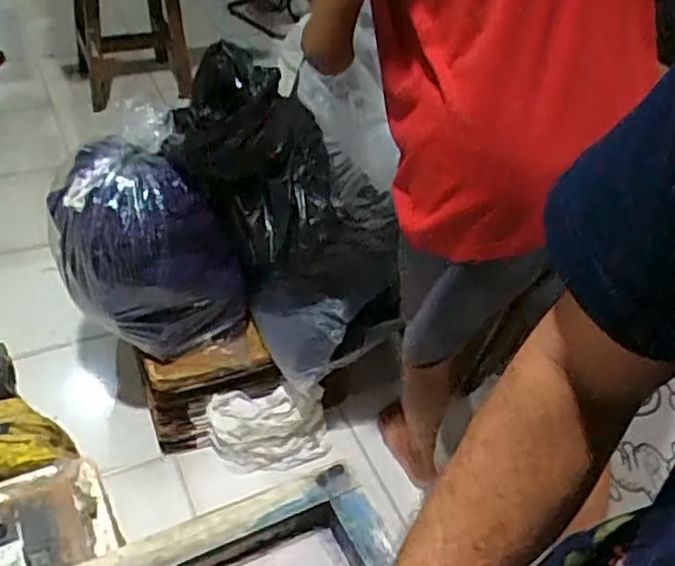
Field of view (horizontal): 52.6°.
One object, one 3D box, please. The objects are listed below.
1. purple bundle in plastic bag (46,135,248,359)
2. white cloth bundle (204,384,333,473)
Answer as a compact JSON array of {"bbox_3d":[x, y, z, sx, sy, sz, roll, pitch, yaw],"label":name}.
[{"bbox_3d":[-0.381,-0.062,1.378,0.333,0.369,0.243,-16,48,-22],"label":"purple bundle in plastic bag"},{"bbox_3d":[-0.151,0.318,1.509,0.252,0.197,0.068,-13,21,-11],"label":"white cloth bundle"}]

